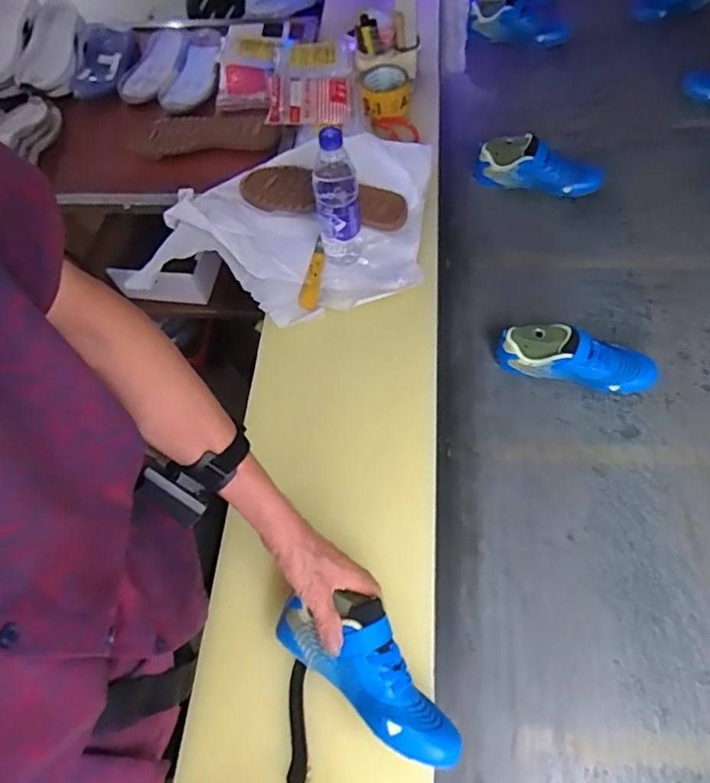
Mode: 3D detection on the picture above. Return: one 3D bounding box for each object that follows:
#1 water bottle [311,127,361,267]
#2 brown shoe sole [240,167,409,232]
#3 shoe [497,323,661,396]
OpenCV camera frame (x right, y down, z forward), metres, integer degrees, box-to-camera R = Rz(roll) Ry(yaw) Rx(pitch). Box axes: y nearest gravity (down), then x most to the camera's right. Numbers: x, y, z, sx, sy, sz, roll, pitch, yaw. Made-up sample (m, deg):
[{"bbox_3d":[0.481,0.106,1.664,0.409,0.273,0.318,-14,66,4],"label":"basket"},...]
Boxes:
[{"bbox_3d":[-0.025,-0.271,0.783,0.063,0.219,0.055,-5,61,2],"label":"water bottle"},{"bbox_3d":[-0.054,-0.321,0.916,0.281,0.026,0.085,12,63,11],"label":"brown shoe sole"},{"bbox_3d":[0.319,-0.050,0.791,0.227,0.083,0.077,5,62,5],"label":"shoe"}]

